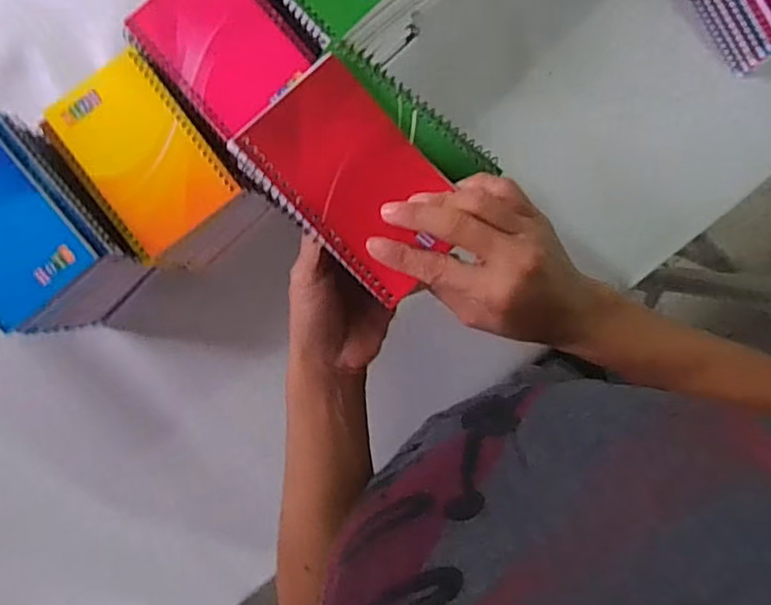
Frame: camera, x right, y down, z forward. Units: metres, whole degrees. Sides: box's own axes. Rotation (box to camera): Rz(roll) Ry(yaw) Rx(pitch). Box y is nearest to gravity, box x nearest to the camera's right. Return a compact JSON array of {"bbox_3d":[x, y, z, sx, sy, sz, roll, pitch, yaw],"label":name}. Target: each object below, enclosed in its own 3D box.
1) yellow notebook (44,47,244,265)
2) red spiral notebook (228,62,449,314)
[{"bbox_3d":[-0.175,-0.105,0.440,0.086,0.007,0.128,-37,92,0],"label":"yellow notebook"},{"bbox_3d":[-0.016,-0.071,0.365,0.129,0.005,0.086,44,79,-9],"label":"red spiral notebook"}]

